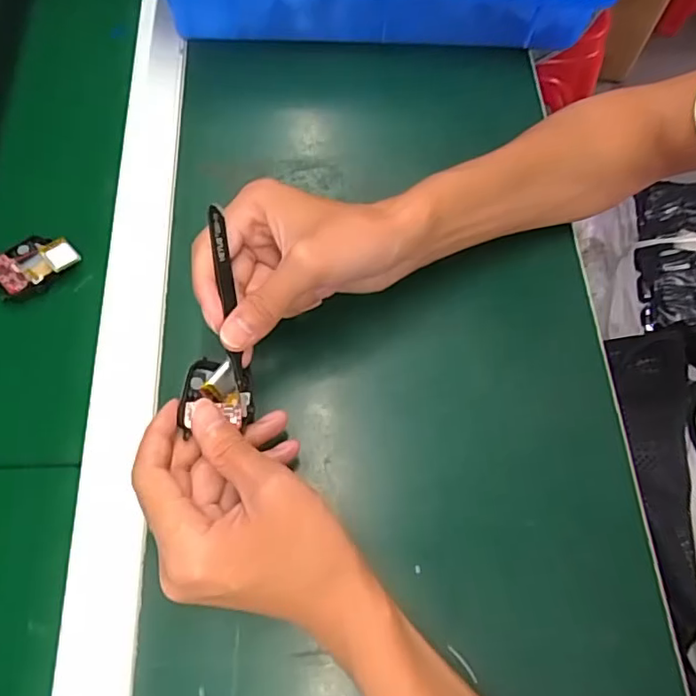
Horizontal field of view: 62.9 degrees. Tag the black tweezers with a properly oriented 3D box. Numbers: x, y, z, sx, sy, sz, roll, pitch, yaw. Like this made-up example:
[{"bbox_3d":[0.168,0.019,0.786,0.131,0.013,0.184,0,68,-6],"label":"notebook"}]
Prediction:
[{"bbox_3d":[-0.068,-0.026,0.317,0.006,0.012,0.110,-9,89,-5],"label":"black tweezers"}]

